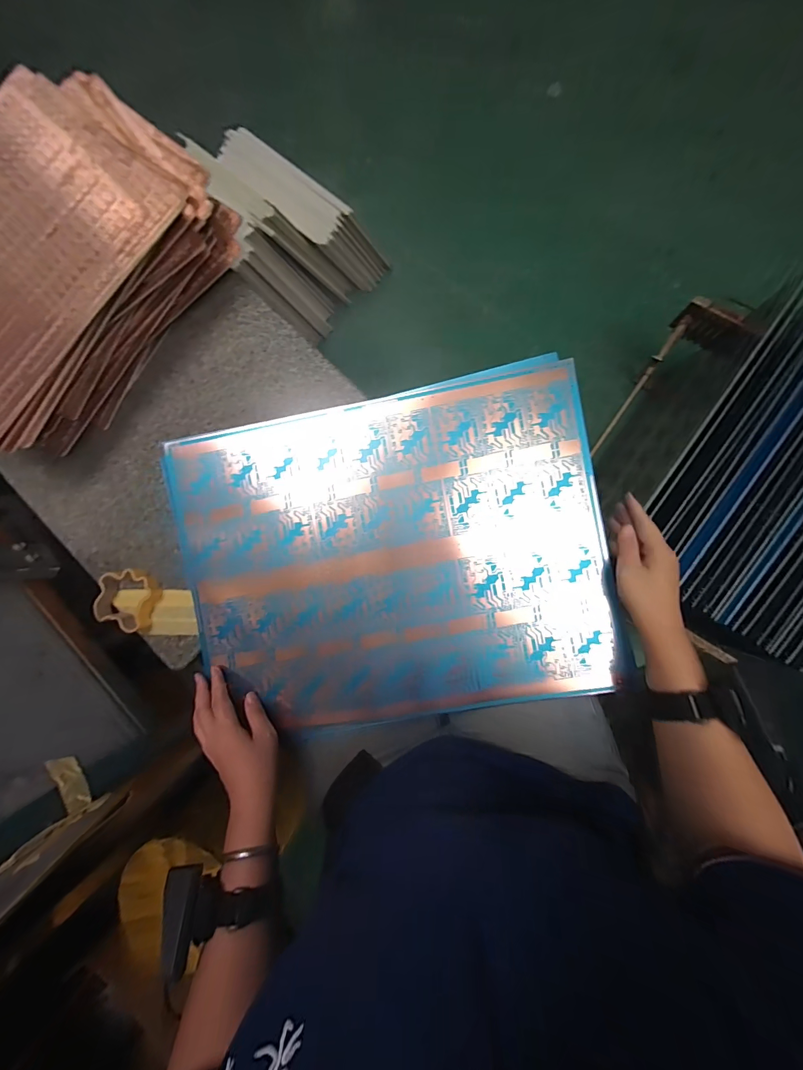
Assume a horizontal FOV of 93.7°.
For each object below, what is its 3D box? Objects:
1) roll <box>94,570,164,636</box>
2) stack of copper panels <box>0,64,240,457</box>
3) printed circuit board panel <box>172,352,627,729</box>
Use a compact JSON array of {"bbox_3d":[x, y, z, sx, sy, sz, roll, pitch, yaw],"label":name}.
[{"bbox_3d":[-0.344,0.081,0.475,0.074,0.028,0.074,0,88,7],"label":"roll"},{"bbox_3d":[-0.410,-0.311,0.452,0.253,0.112,0.400,40,93,7],"label":"stack of copper panels"},{"bbox_3d":[-0.016,0.023,0.441,0.475,0.011,0.375,-10,89,5],"label":"printed circuit board panel"}]

